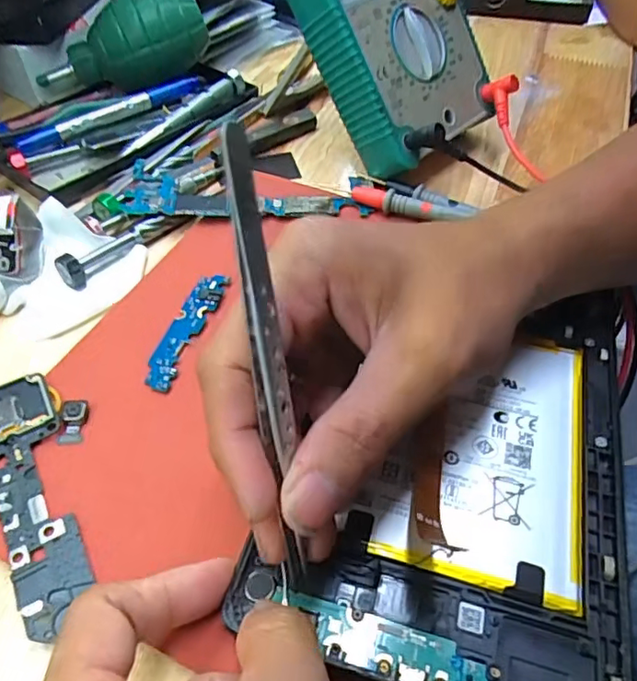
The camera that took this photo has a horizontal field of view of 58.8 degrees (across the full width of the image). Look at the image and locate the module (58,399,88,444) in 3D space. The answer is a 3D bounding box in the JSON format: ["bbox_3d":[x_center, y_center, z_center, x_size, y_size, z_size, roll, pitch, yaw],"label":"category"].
[{"bbox_3d":[-0.100,0.032,0.230,0.009,0.004,0.021,-6,49,-4],"label":"module"}]

